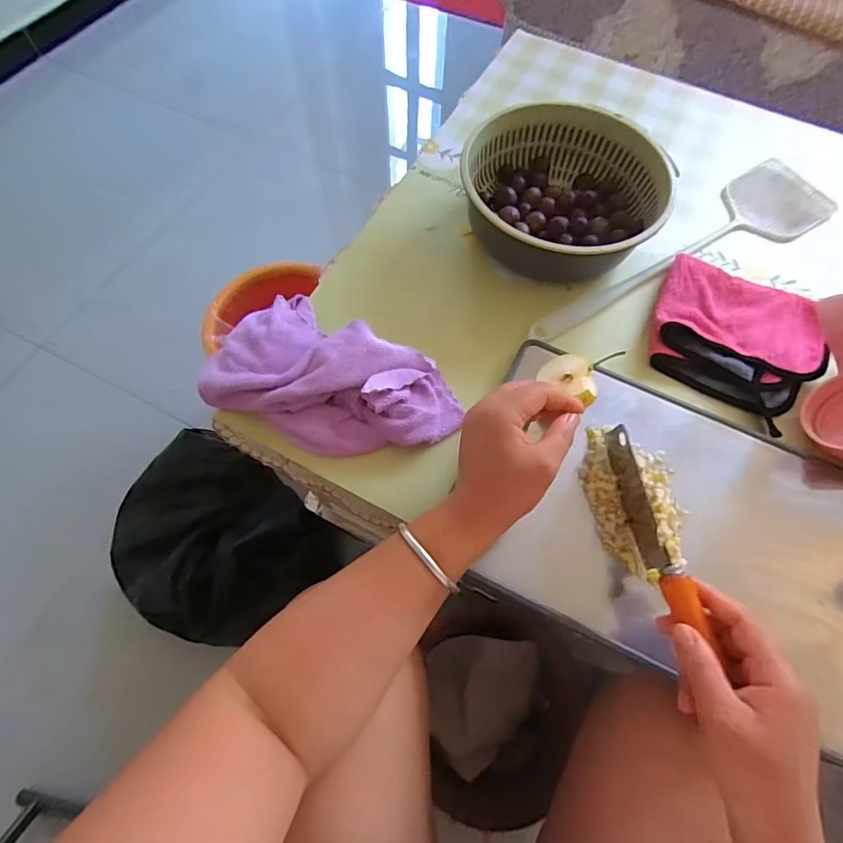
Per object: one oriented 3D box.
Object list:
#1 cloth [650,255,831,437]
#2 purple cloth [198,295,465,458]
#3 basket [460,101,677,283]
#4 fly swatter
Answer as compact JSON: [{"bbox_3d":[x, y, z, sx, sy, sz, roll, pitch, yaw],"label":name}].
[{"bbox_3d":[0.332,-0.090,0.504,0.169,0.022,0.157,27,68,9],"label":"cloth"},{"bbox_3d":[-0.091,-0.038,0.459,0.238,0.067,0.140,32,69,11],"label":"purple cloth"},{"bbox_3d":[0.157,-0.253,0.551,0.219,0.088,0.188,36,70,13],"label":"basket"},{"bbox_3d":[0.316,-0.194,0.557,0.451,0.010,0.104,-33,71,-15],"label":"fly swatter"}]

